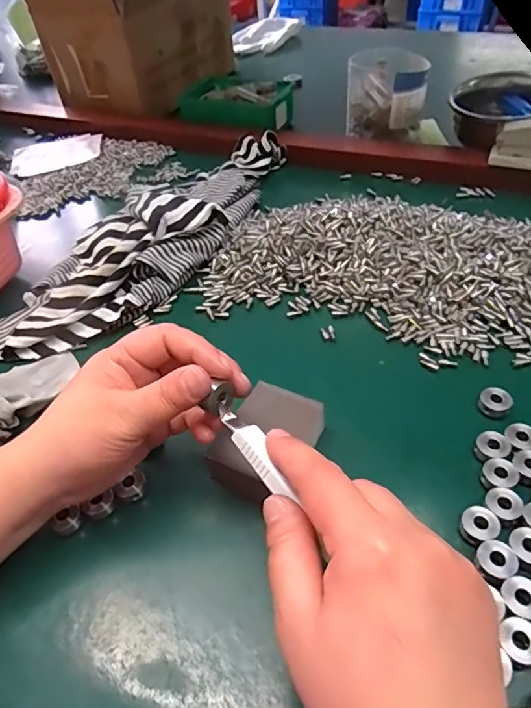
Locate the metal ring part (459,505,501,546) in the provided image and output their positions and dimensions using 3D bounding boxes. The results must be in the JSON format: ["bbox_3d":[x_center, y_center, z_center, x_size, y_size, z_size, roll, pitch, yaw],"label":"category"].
[{"bbox_3d":[0.119,0.096,0.271,0.017,0.014,0.019,-16,47,-9],"label":"metal ring part"}]

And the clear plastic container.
[{"bbox_3d":[0.158,-0.343,0.641,0.098,0.087,0.110,5,47,10],"label":"clear plastic container"}]

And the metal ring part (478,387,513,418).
[{"bbox_3d":[0.156,0.033,0.330,0.020,0.013,0.017,25,53,26],"label":"metal ring part"}]

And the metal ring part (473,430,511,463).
[{"bbox_3d":[0.142,0.059,0.305,0.017,0.012,0.019,-11,46,-5],"label":"metal ring part"}]

